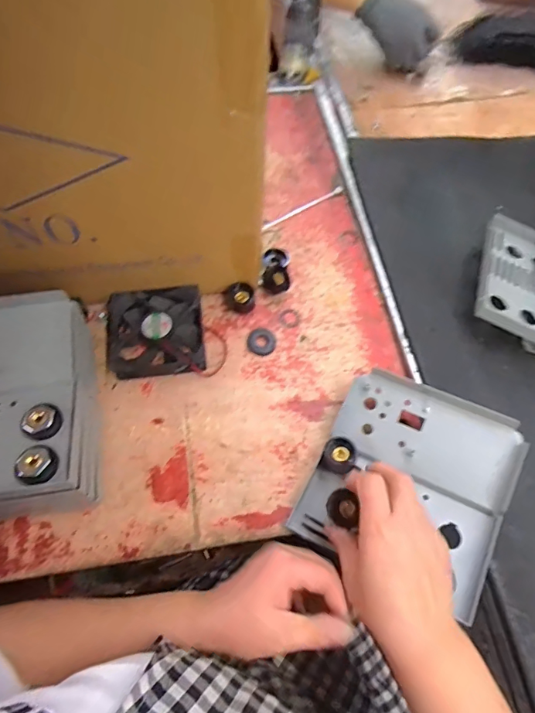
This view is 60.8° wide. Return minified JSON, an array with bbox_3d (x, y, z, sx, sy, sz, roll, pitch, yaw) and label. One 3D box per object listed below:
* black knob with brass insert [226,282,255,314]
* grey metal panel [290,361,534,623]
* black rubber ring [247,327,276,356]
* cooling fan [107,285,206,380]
[{"bbox_3d":[-0.029,-0.064,0.496,0.030,0.020,0.024,-8,63,-7],"label":"black knob with brass insert"},{"bbox_3d":[0.126,0.106,0.404,0.154,0.042,0.168,26,64,13],"label":"grey metal panel"},{"bbox_3d":[-0.006,-0.016,0.483,0.030,0.004,0.031,1,63,-2],"label":"black rubber ring"},{"bbox_3d":[-0.117,-0.027,0.474,0.099,0.027,0.089,-4,63,-5],"label":"cooling fan"}]

